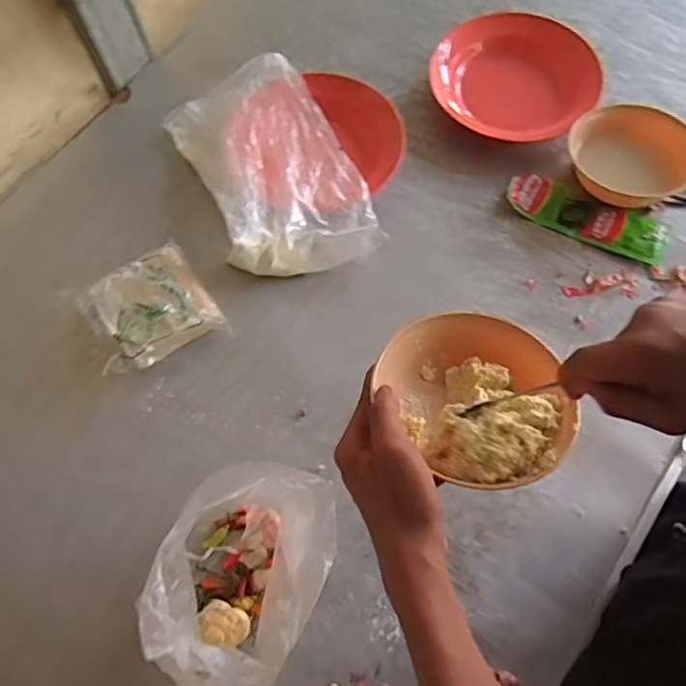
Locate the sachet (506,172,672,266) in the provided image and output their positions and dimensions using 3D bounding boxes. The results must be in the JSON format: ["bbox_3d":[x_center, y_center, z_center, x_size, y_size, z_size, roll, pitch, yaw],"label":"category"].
[{"bbox_3d":[0.285,-0.150,0.702,0.185,0.013,0.065,25,69,14],"label":"sachet"}]

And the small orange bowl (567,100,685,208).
[{"bbox_3d":[0.340,-0.219,0.701,0.142,0.043,0.127,38,73,18],"label":"small orange bowl"}]

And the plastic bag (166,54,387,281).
[{"bbox_3d":[-0.086,-0.206,0.706,0.167,0.064,0.290,-25,67,-8],"label":"plastic bag"}]

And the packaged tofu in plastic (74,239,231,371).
[{"bbox_3d":[-0.206,-0.043,0.627,0.126,0.061,0.123,-28,67,-9],"label":"packaged tofu in plastic"}]

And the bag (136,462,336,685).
[{"bbox_3d":[-0.074,0.159,0.443,0.131,0.213,0.156,26,69,14],"label":"bag"}]

